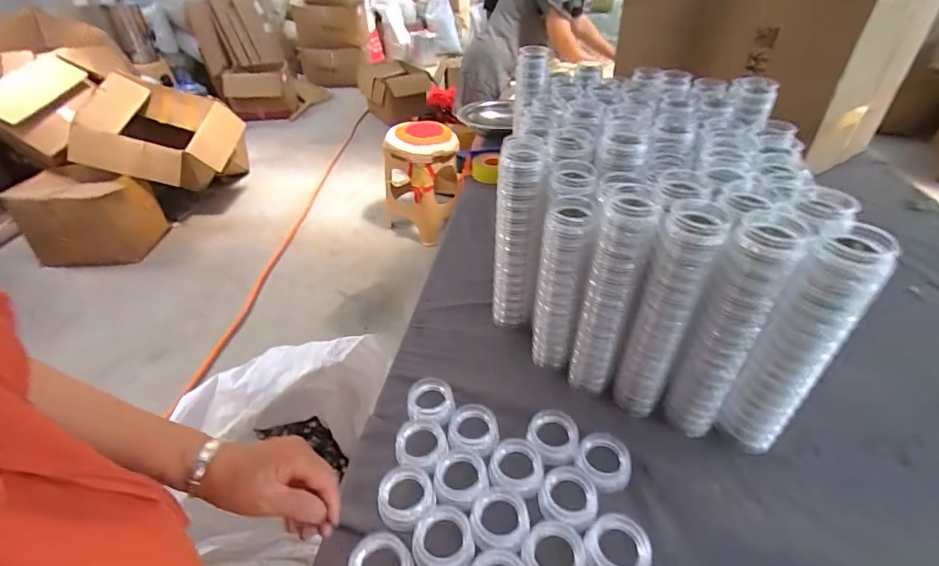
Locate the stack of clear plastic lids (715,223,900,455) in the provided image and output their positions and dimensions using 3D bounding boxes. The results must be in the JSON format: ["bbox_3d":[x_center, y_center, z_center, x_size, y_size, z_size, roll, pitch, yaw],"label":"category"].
[{"bbox_3d":[0.378,0.081,0.518,0.062,0.317,0.064,28,47,32],"label":"stack of clear plastic lids"}]

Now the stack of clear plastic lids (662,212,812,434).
[{"bbox_3d":[0.309,0.065,0.542,0.063,0.302,0.074,21,44,26],"label":"stack of clear plastic lids"}]

